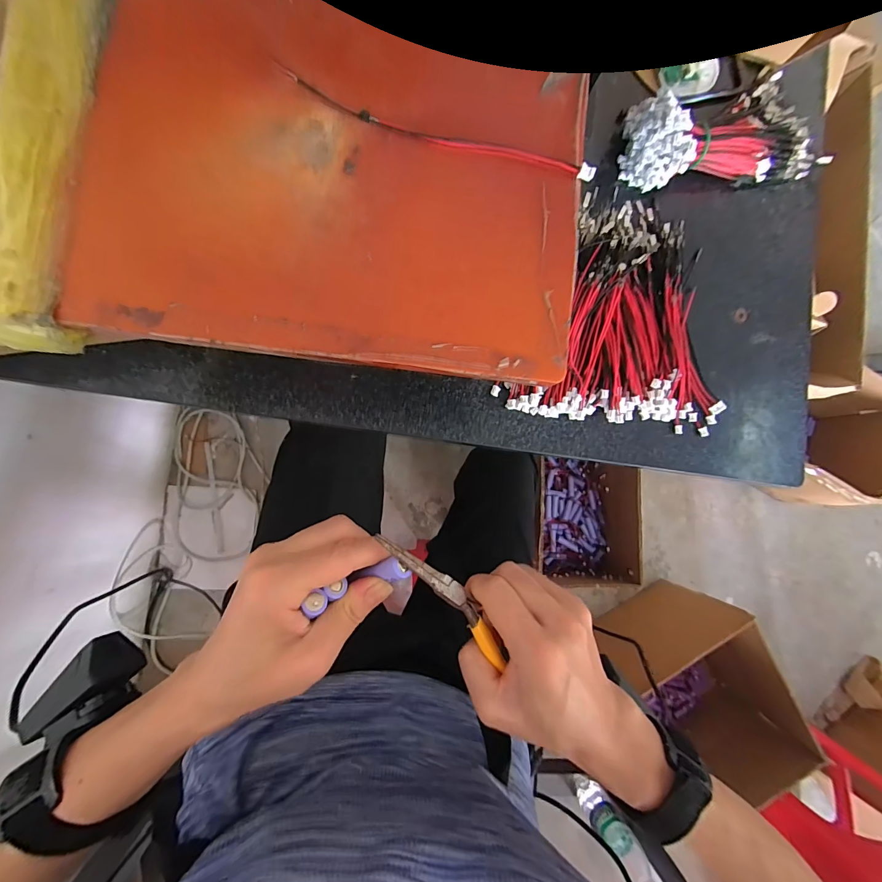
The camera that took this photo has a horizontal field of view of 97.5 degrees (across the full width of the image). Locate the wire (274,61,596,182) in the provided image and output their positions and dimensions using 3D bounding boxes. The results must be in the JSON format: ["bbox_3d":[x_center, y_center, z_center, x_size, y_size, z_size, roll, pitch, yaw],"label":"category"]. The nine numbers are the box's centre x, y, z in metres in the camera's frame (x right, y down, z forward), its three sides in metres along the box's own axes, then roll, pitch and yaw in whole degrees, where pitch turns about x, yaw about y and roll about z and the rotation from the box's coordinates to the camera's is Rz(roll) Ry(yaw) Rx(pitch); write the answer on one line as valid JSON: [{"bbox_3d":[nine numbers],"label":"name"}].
[{"bbox_3d":[0.000,-0.144,0.180,0.149,0.006,0.013,13,84,-5],"label":"wire"}]

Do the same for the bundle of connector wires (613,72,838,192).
[{"bbox_3d":[0.235,-0.249,0.307,0.180,0.049,0.086,-22,88,-7],"label":"bundle of connector wires"}]

